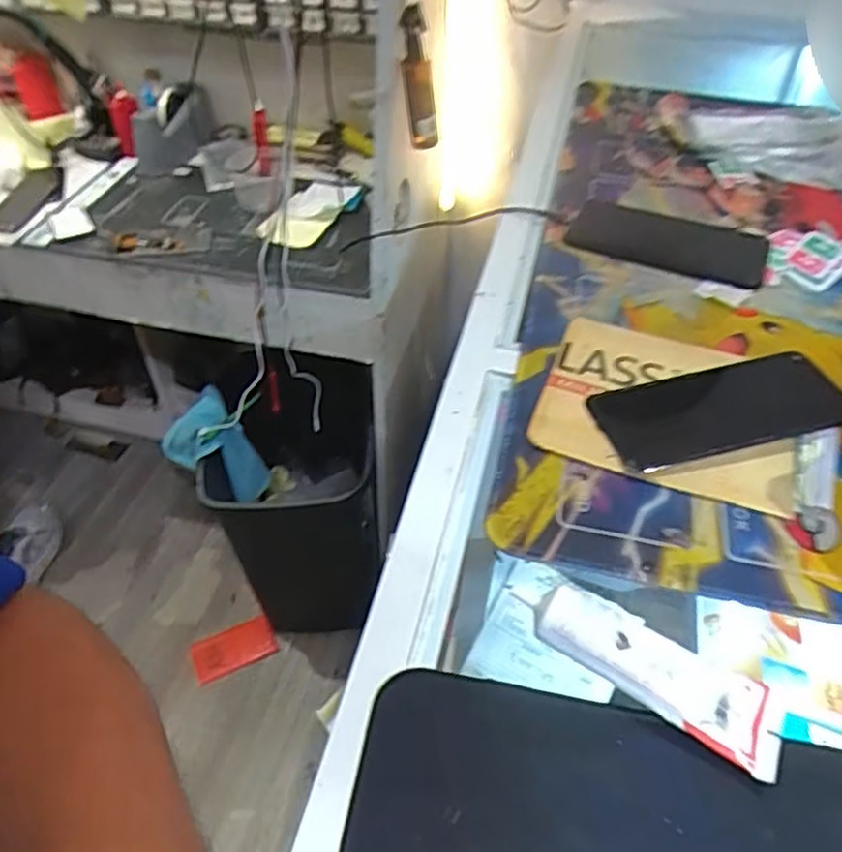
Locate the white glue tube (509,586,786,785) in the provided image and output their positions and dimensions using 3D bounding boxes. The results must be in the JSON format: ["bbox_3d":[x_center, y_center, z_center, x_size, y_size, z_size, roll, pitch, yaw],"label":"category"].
[{"bbox_3d":[0.106,0.110,0.317,0.119,0.022,0.039,25,51,20],"label":"white glue tube"}]

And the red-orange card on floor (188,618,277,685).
[{"bbox_3d":[-0.393,0.469,1.441,0.168,0.019,0.093,-18,51,-24],"label":"red-orange card on floor"}]

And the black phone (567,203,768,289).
[{"bbox_3d":[0.212,-0.160,0.596,0.164,0.010,0.091,24,50,29],"label":"black phone"}]

